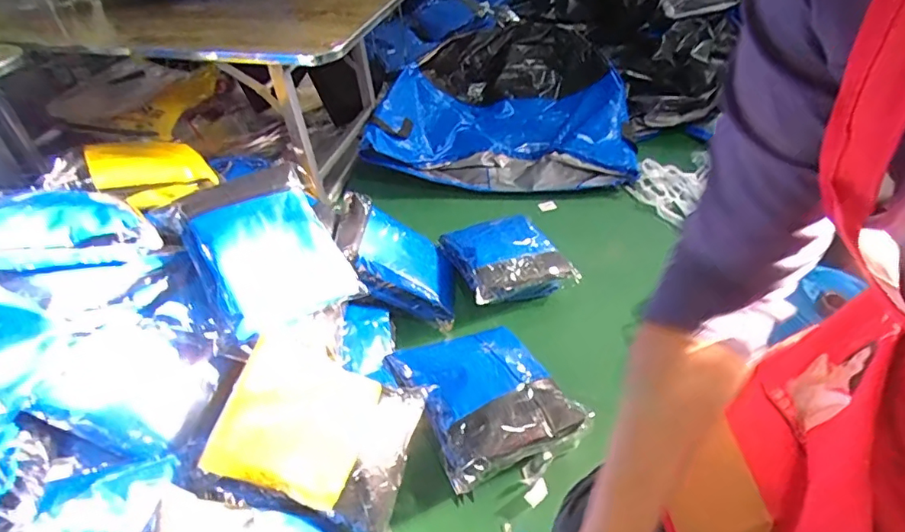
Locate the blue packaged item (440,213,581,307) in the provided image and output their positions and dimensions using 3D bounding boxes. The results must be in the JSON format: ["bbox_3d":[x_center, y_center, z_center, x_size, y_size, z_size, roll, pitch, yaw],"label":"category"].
[{"bbox_3d":[0.102,-0.030,1.081,0.217,0.059,0.246,-18,44,-15],"label":"blue packaged item"}]

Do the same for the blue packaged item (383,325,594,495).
[{"bbox_3d":[0.047,0.201,0.835,0.221,0.084,0.258,-22,45,-19],"label":"blue packaged item"}]

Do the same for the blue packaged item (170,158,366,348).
[{"bbox_3d":[-0.284,-0.032,0.837,0.225,0.069,0.273,-24,82,-40],"label":"blue packaged item"}]

